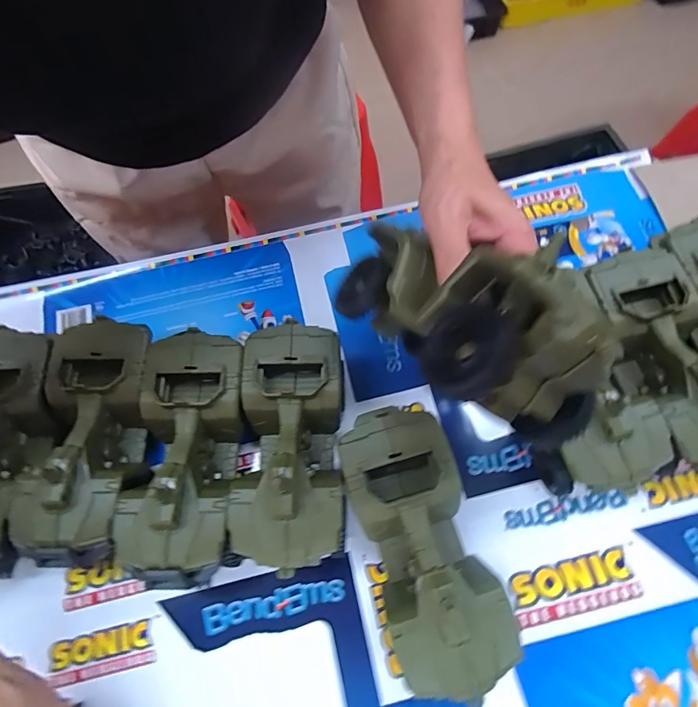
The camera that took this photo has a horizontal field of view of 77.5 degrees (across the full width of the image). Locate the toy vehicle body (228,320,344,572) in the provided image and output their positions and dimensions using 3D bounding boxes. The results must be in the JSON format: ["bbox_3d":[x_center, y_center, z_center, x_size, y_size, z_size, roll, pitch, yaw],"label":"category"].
[{"bbox_3d":[-0.043,0.070,0.345,0.078,0.079,0.176,-2,67,1],"label":"toy vehicle body"}]

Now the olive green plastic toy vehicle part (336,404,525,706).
[{"bbox_3d":[0.049,0.132,0.315,0.078,0.079,0.186,-16,67,-5],"label":"olive green plastic toy vehicle part"}]

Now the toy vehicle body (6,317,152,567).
[{"bbox_3d":[-0.205,0.068,0.352,0.077,0.078,0.180,-1,67,2],"label":"toy vehicle body"}]

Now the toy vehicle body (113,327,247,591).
[{"bbox_3d":[-0.123,0.079,0.343,0.076,0.079,0.181,-2,67,1],"label":"toy vehicle body"}]

